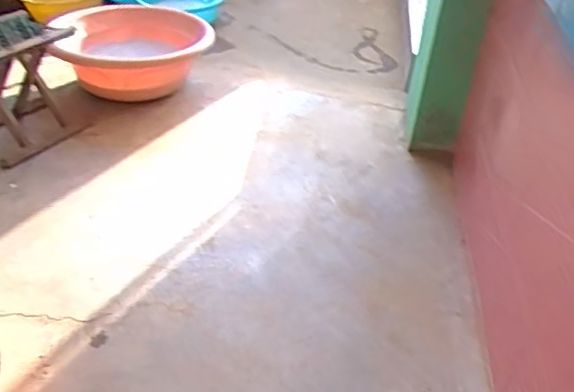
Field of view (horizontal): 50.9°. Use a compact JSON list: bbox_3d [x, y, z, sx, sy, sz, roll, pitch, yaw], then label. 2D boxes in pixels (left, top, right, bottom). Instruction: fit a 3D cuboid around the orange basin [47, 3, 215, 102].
[{"bbox_3d":[-0.448,-0.436,1.775,0.427,0.192,0.427,-7,48,-7],"label":"orange basin"}]

